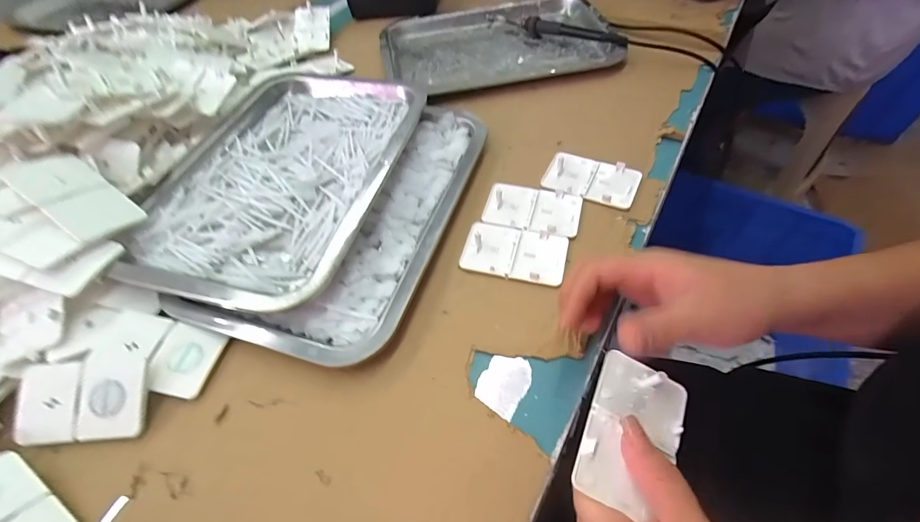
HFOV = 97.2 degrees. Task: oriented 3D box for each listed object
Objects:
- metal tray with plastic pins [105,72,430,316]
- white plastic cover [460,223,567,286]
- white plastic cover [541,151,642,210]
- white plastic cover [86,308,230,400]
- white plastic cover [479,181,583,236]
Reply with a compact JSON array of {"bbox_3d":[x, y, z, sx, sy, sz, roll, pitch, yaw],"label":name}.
[{"bbox_3d":[-0.176,-0.092,0.395,0.212,0.028,0.301,10,54,12],"label":"metal tray with plastic pins"},{"bbox_3d":[0.047,-0.008,0.348,0.086,0.007,0.052,11,55,13],"label":"white plastic cover"},{"bbox_3d":[0.127,-0.081,0.391,0.085,0.008,0.053,19,57,18],"label":"white plastic cover"},{"bbox_3d":[-0.228,0.065,0.303,0.094,0.008,0.049,12,55,13],"label":"white plastic cover"},{"bbox_3d":[0.067,-0.050,0.376,0.085,0.009,0.054,11,55,13],"label":"white plastic cover"}]

